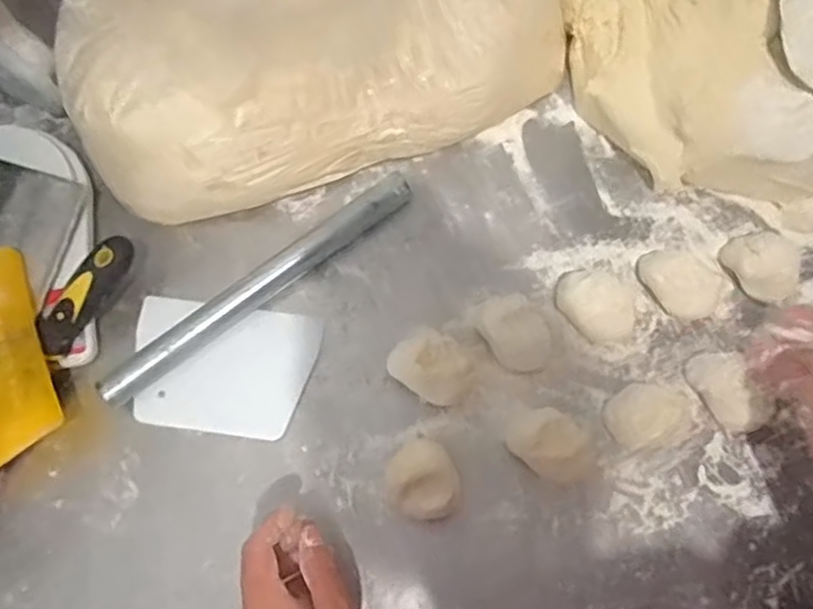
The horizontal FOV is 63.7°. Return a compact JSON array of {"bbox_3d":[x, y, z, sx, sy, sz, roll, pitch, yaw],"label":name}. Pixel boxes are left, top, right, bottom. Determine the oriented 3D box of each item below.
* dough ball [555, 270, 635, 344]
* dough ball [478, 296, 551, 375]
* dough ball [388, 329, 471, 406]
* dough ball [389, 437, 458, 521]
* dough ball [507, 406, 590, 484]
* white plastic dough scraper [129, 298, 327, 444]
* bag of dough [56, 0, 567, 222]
[{"bbox_3d":[0.153,-0.002,0.527,0.067,0.038,0.046,43,78,13],"label":"dough ball"},{"bbox_3d":[0.089,0.024,0.516,0.043,0.044,0.059,-31,74,-9],"label":"dough ball"},{"bbox_3d":[0.019,0.049,0.509,0.051,0.040,0.061,-39,76,-11],"label":"dough ball"},{"bbox_3d":[0.012,0.127,0.476,0.047,0.048,0.055,-7,72,-1],"label":"dough ball"},{"bbox_3d":[0.109,0.105,0.491,0.061,0.038,0.045,35,76,11],"label":"dough ball"},{"bbox_3d":[-0.151,0.051,0.529,0.146,0.006,0.104,9,73,4],"label":"white plastic dough scraper"},{"bbox_3d":[-0.077,-0.253,0.511,0.408,0.227,0.236,-20,73,-5],"label":"bag of dough"}]

